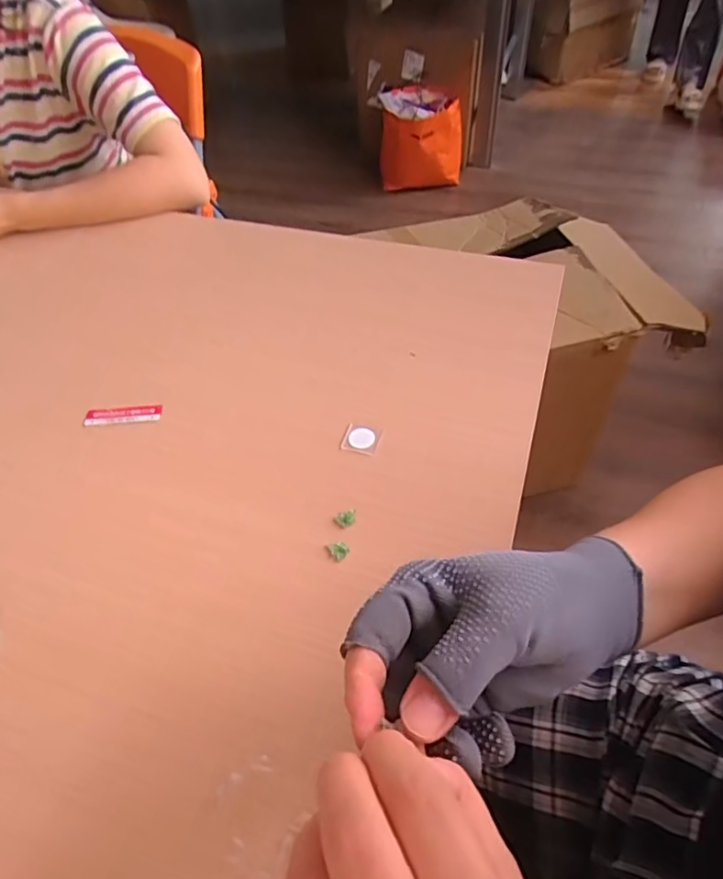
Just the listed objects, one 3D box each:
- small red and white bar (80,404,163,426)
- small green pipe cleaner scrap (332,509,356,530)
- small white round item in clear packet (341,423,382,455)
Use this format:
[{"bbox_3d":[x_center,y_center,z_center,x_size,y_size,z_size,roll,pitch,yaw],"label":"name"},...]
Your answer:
[{"bbox_3d":[-0.221,-0.023,0.530,0.069,0.006,0.019,-3,50,-1],"label":"small red and white bar"},{"bbox_3d":[-0.013,0.063,0.446,0.018,0.005,0.013,-10,50,-6],"label":"small green pipe cleaner scrap"},{"bbox_3d":[-0.001,0.000,0.499,0.031,0.007,0.031,0,58,0],"label":"small white round item in clear packet"}]

